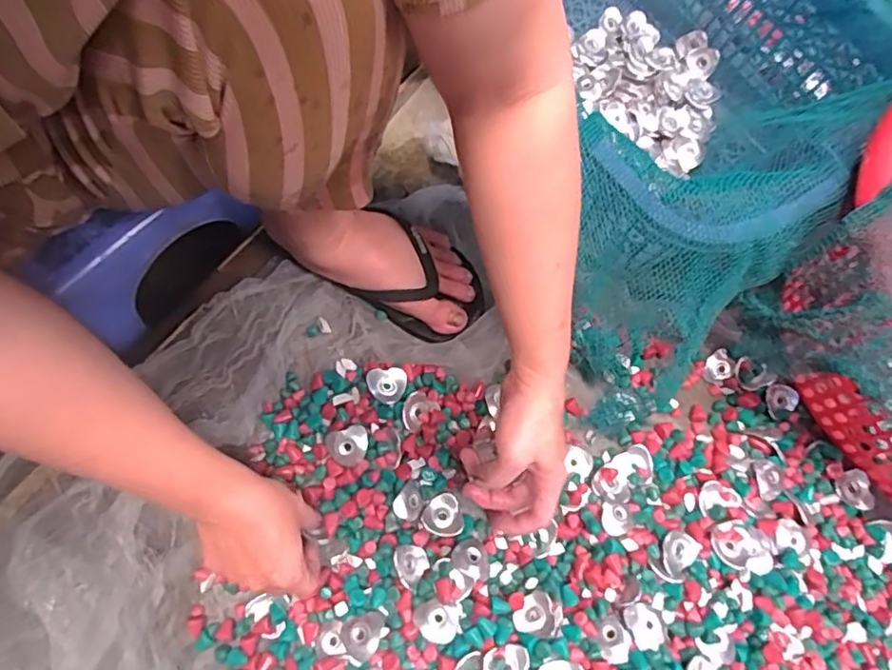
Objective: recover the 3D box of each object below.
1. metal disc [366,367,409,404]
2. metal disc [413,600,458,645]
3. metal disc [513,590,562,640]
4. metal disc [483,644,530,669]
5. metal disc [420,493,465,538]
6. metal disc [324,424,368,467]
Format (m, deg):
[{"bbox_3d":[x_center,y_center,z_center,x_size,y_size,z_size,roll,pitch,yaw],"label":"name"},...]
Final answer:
[{"bbox_3d":[-0.053,0.046,0.533,0.035,0.010,0.032,1,70,-4],"label":"metal disc"},{"bbox_3d":[-0.009,0.233,0.478,0.035,0.004,0.031,18,70,2],"label":"metal disc"},{"bbox_3d":[0.077,0.232,0.491,0.036,0.008,0.034,1,70,-4],"label":"metal disc"},{"bbox_3d":[0.048,0.261,0.458,0.035,0.010,0.034,1,70,-4],"label":"metal disc"},{"bbox_3d":[-0.004,0.159,0.516,0.034,0.011,0.035,1,70,-4],"label":"metal disc"},{"bbox_3d":[-0.085,0.096,0.512,0.035,0.012,0.031,-20,73,-11],"label":"metal disc"}]

